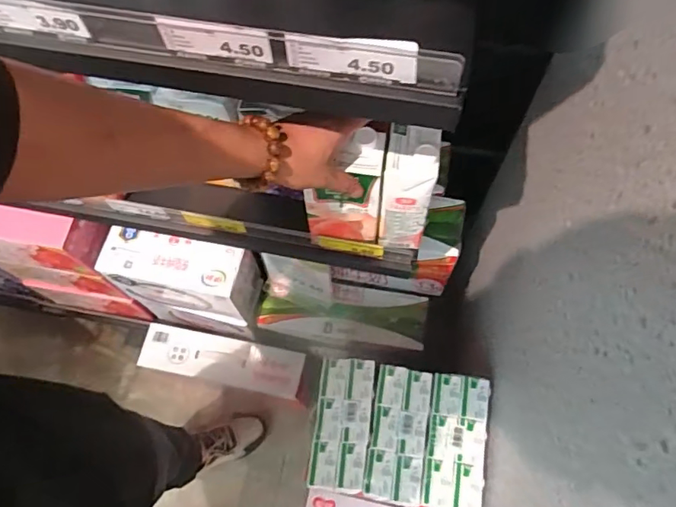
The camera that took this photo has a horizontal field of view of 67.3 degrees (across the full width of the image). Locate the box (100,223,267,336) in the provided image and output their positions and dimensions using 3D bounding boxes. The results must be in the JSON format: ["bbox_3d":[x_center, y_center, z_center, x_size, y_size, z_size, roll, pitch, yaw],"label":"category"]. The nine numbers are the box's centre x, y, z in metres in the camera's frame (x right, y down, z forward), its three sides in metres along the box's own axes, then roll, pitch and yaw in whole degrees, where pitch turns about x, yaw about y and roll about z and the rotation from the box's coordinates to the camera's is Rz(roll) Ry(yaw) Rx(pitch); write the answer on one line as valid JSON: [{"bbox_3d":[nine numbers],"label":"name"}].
[{"bbox_3d":[-0.311,0.067,1.087,0.274,0.307,0.107,11,67,7],"label":"box"}]

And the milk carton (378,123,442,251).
[{"bbox_3d":[0.085,-0.073,0.642,0.062,0.195,0.061,6,67,4],"label":"milk carton"}]

